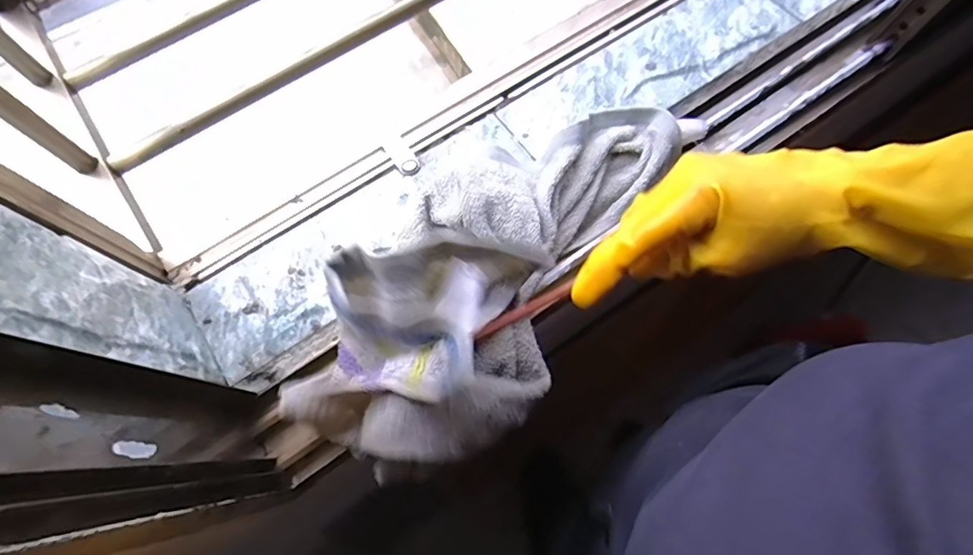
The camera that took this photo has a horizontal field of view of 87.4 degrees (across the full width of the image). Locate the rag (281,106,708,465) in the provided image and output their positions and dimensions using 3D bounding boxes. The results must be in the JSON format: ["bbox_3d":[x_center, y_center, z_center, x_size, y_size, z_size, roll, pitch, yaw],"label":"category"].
[{"bbox_3d":[0.017,-0.028,0.368,0.147,0.077,0.343,34,62,13],"label":"rag"}]

